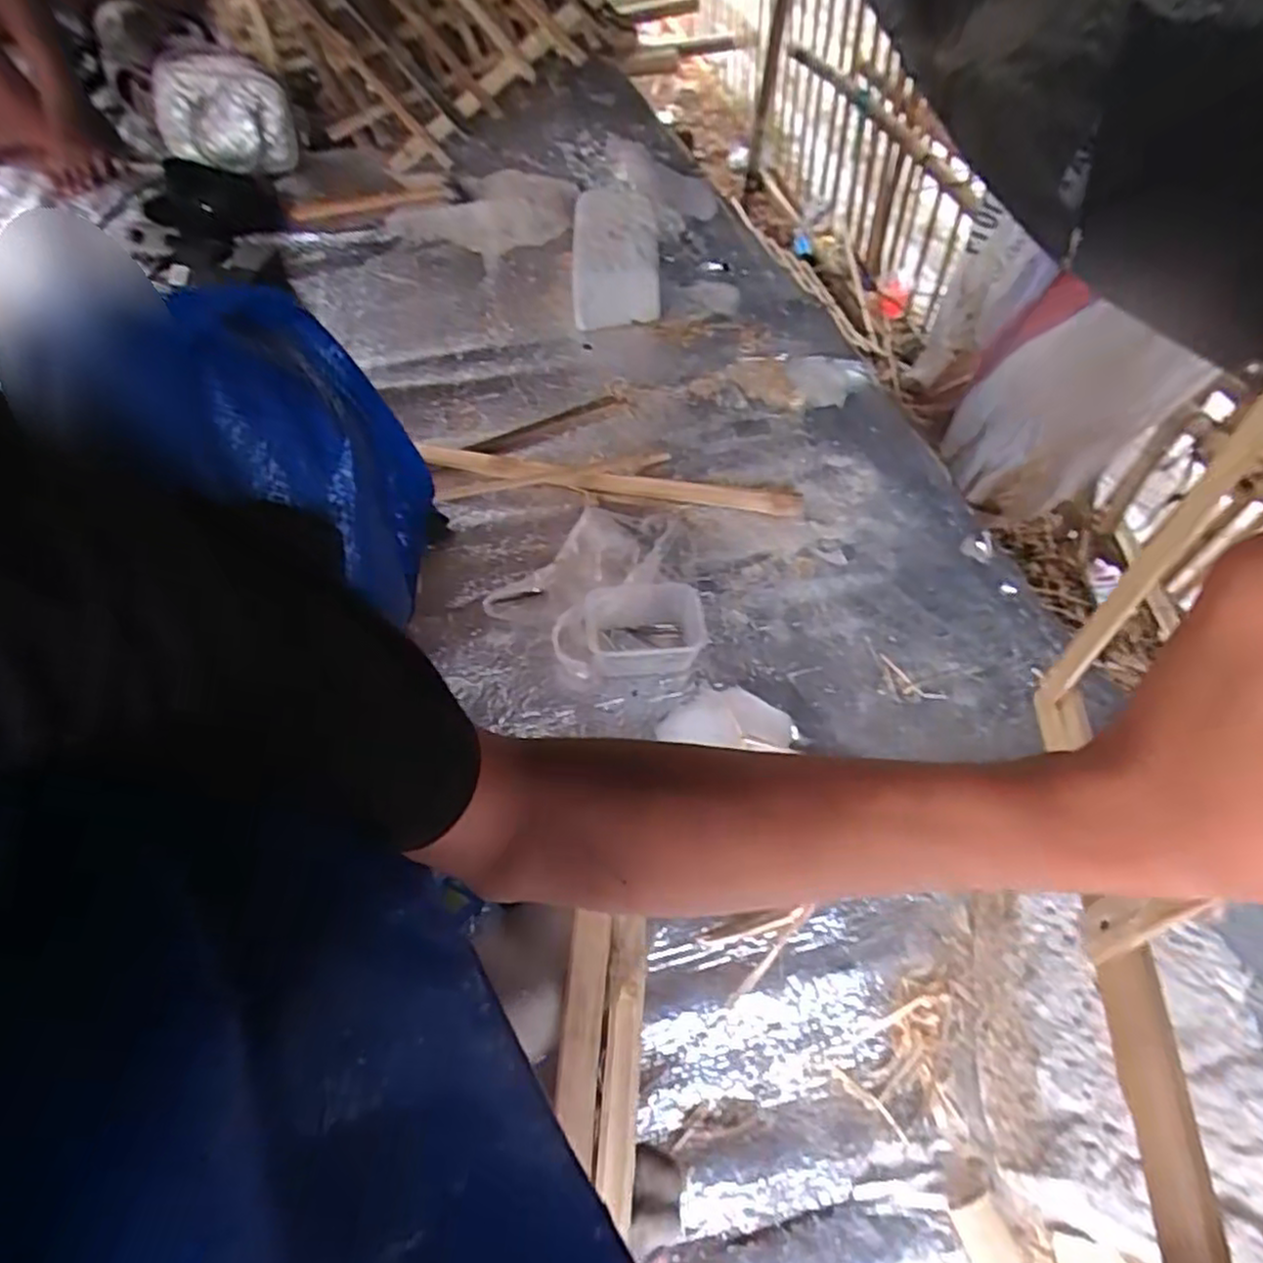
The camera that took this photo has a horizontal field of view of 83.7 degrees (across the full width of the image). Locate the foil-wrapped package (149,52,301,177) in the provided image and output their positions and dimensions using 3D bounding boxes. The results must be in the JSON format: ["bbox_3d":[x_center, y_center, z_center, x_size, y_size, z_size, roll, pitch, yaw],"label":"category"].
[{"bbox_3d":[-0.669,-0.848,1.151,0.228,0.158,0.045,11,35,-4],"label":"foil-wrapped package"}]

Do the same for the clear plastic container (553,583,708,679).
[{"bbox_3d":[-0.003,-0.001,0.652,0.136,0.049,0.084,-5,56,-1],"label":"clear plastic container"}]

